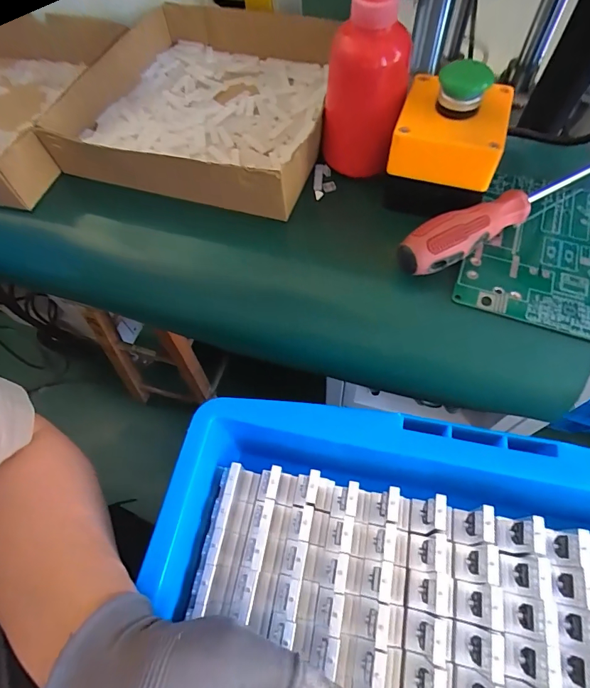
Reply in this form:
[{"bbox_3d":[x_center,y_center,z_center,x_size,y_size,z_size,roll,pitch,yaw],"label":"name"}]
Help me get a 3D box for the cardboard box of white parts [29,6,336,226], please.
[{"bbox_3d":[-0.082,-0.233,0.376,0.229,0.048,0.271,11,64,9],"label":"cardboard box of white parts"}]

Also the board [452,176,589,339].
[{"bbox_3d":[0.192,-0.070,0.297,0.119,0.010,0.143,18,65,12],"label":"board"}]

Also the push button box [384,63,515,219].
[{"bbox_3d":[0.108,-0.142,0.289,0.073,0.082,0.069,20,65,13],"label":"push button box"}]

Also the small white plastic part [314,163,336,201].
[{"bbox_3d":[0.025,-0.139,0.341,0.017,0.012,0.036,2,62,4],"label":"small white plastic part"}]

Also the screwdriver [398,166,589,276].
[{"bbox_3d":[0.158,-0.100,0.291,0.189,0.027,0.027,-29,64,-11],"label":"screwdriver"}]

